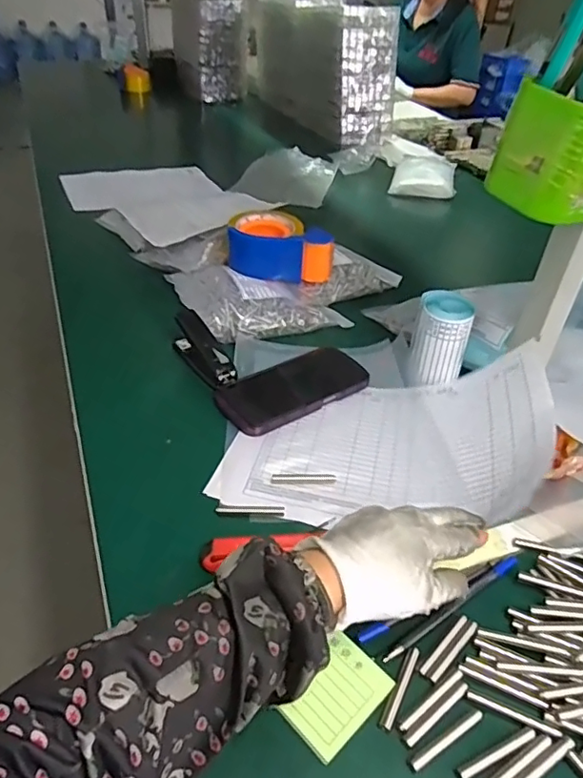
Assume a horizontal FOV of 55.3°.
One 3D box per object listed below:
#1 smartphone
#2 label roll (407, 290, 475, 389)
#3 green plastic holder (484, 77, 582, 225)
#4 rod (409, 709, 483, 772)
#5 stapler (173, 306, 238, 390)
[{"bbox_3d":[0.004,-0.004,0.618,0.179,0.008,0.090,-26,47,-33],"label":"smartphone"},{"bbox_3d":[0.162,-0.053,0.604,0.056,0.085,0.056,3,38,-2],"label":"label roll"},{"bbox_3d":[0.203,-0.174,0.413,0.065,0.080,0.076,-15,43,-24],"label":"green plastic holder"},{"bbox_3d":[0.095,0.213,0.339,0.057,0.004,0.008,-19,43,-26],"label":"rod"},{"bbox_3d":[-0.097,-0.045,0.630,0.033,0.046,0.116,-21,45,-29],"label":"stapler"}]

